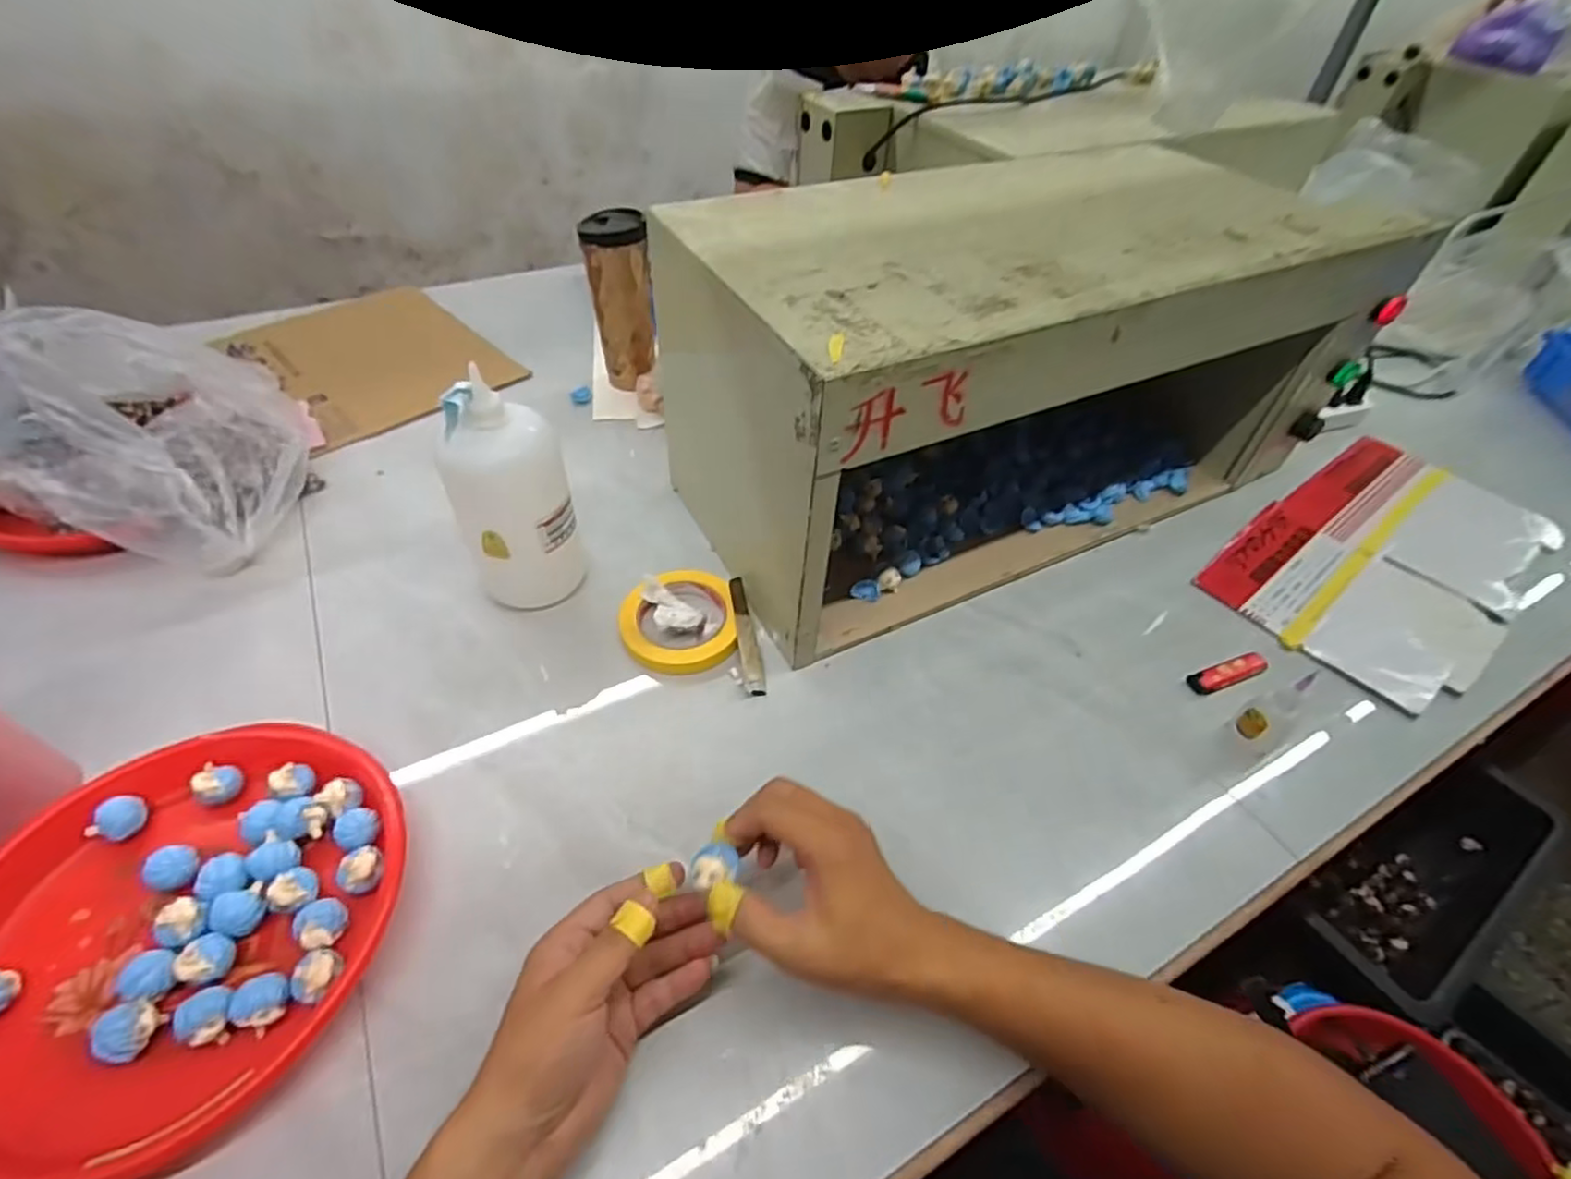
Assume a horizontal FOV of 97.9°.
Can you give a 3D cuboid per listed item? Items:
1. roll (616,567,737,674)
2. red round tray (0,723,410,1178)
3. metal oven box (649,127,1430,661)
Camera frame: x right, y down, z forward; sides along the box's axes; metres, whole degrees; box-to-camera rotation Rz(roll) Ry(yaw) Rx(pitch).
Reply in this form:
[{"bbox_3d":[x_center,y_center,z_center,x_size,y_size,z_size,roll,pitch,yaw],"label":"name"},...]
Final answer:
[{"bbox_3d":[-0.095,0.025,0.607,0.098,0.021,0.103,3,51,-4],"label":"roll"},{"bbox_3d":[-0.372,0.199,0.419,0.245,0.029,0.247,3,51,-4],"label":"red round tray"},{"bbox_3d":[0.221,-0.211,0.675,0.618,0.285,0.287,-20,51,-20],"label":"metal oven box"}]

